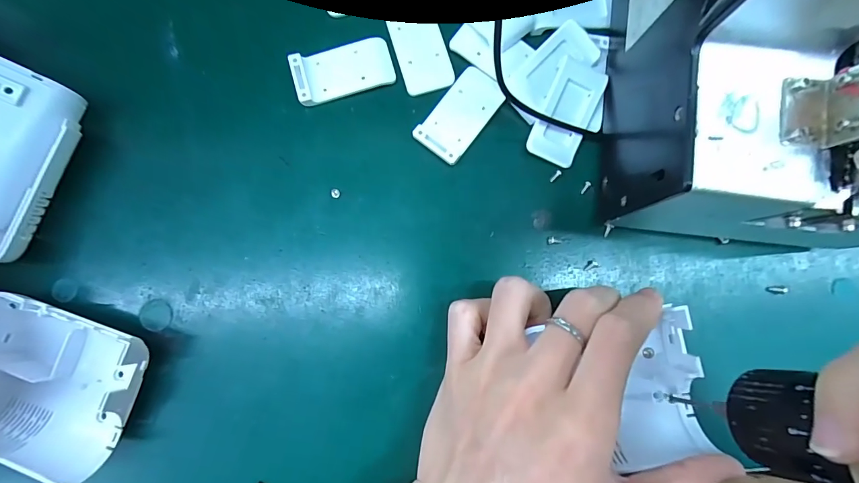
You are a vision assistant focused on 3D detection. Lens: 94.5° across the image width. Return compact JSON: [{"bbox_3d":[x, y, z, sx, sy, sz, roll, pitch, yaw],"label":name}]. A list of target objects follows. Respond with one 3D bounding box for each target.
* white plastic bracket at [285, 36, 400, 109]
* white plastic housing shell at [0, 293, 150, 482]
[{"bbox_3d":[-0.048,-0.096,0.222,0.055,0.006,0.029,-15,83,-2],"label":"white plastic bracket"},{"bbox_3d":[-0.181,0.068,0.193,0.077,0.029,0.067,17,83,2],"label":"white plastic housing shell"}]

